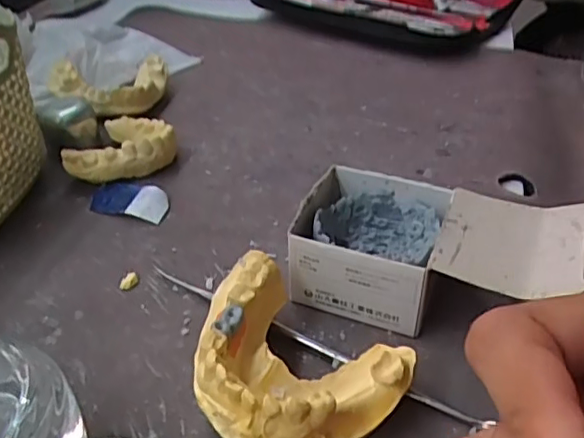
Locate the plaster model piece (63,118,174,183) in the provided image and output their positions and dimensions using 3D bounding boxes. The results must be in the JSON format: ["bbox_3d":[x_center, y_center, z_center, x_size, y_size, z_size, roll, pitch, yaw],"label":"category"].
[{"bbox_3d":[-0.094,-0.041,0.322,0.057,0.020,0.052,-9,38,-11],"label":"plaster model piece"}]

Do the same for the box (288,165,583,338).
[{"bbox_3d":[0.055,0.015,0.235,0.104,0.039,0.058,13,39,16],"label":"box"}]

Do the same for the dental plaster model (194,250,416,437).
[{"bbox_3d":[-0.005,0.049,0.192,0.071,0.037,0.060,24,43,28],"label":"dental plaster model"}]

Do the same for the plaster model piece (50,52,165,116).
[{"bbox_3d":[-0.112,-0.082,0.369,0.071,0.026,0.048,-15,40,-19],"label":"plaster model piece"}]

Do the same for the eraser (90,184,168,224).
[{"bbox_3d":[-0.081,-0.009,0.294,0.040,0.007,0.020,9,38,12],"label":"eraser"}]

